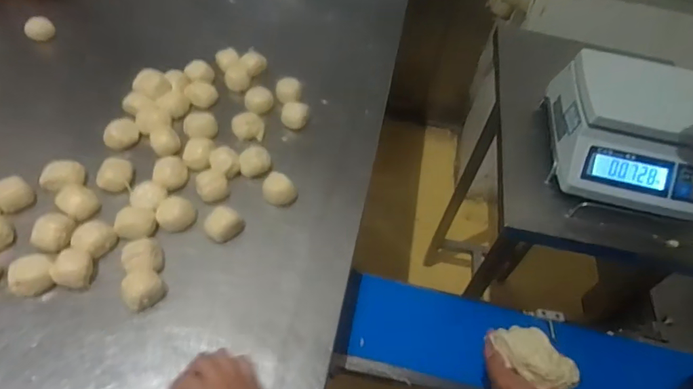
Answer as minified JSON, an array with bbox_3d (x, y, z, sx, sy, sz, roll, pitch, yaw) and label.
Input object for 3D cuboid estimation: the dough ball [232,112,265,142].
[{"bbox_3d":[-0.186,-0.128,0.876,0.061,0.034,0.059,-9,53,-14],"label":"dough ball"}]

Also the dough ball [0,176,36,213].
[{"bbox_3d":[-0.519,0.002,0.725,0.045,0.041,0.049,5,50,-5],"label":"dough ball"}]

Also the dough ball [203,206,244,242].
[{"bbox_3d":[-0.193,0.044,0.722,0.045,0.033,0.055,39,57,22],"label":"dough ball"}]

